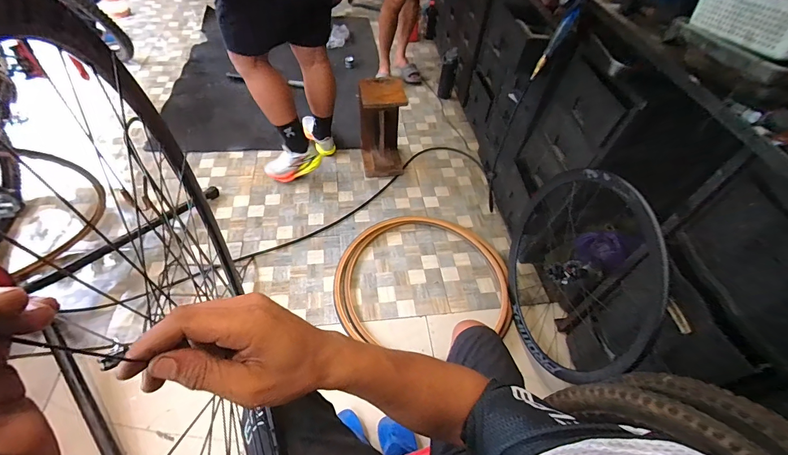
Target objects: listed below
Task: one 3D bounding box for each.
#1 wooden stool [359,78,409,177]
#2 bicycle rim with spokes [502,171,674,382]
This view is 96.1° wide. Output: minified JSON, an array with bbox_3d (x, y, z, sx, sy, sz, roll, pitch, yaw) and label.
[{"bbox_3d":[-0.060,-0.479,1.701,0.216,0.396,0.262,0,52,-5],"label":"wooden stool"},{"bbox_3d":[0.528,0.099,1.100,0.169,0.604,0.670,-5,52,-9],"label":"bicycle rim with spokes"}]

